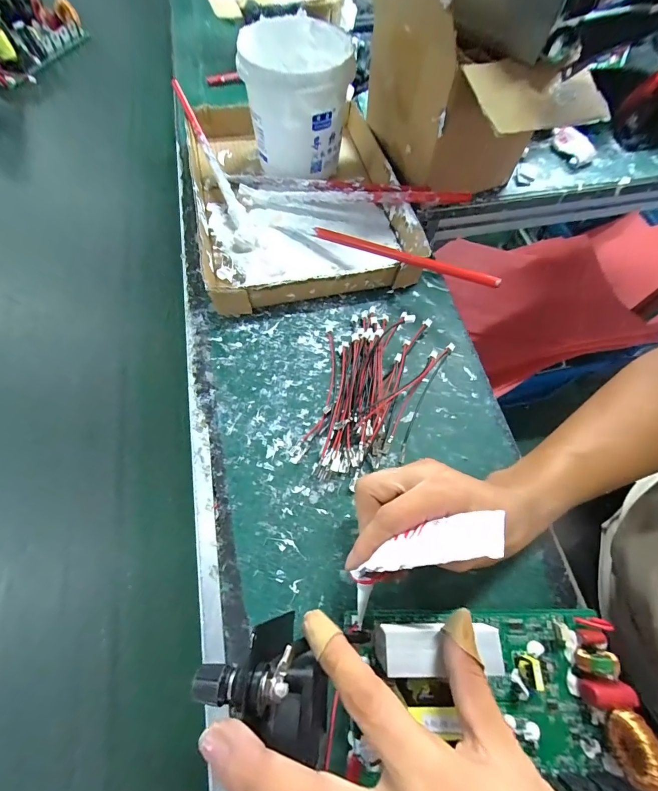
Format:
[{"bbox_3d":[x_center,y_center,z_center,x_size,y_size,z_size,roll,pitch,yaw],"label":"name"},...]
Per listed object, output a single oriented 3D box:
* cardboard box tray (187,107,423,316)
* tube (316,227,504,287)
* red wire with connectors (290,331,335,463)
[{"bbox_3d":[-0.039,-0.248,0.428,0.230,0.038,0.321,-12,67,-6],"label":"cardboard box tray"},{"bbox_3d":[0.068,-0.142,0.356,0.202,0.014,0.006,28,66,25],"label":"tube"},{"bbox_3d":[-0.007,-0.001,0.333,0.023,0.006,0.134,15,66,5],"label":"red wire with connectors"}]

